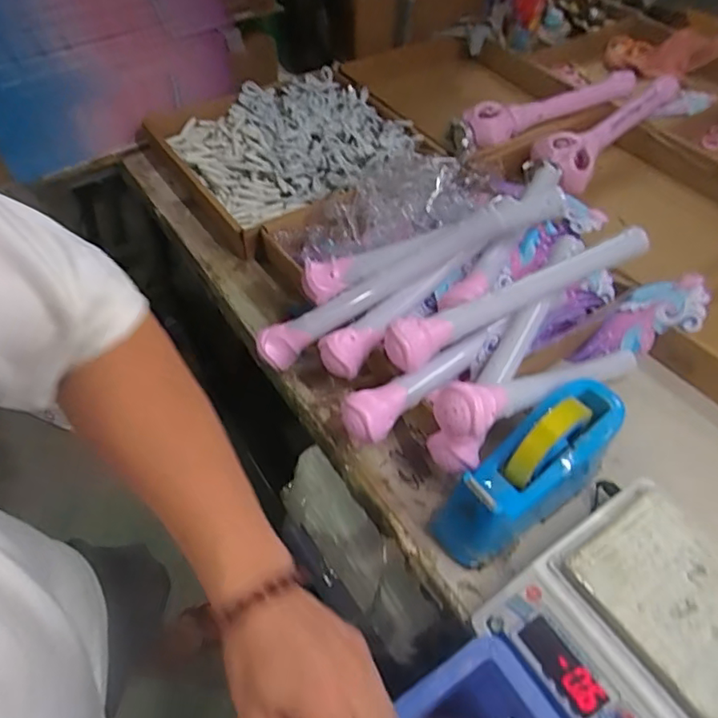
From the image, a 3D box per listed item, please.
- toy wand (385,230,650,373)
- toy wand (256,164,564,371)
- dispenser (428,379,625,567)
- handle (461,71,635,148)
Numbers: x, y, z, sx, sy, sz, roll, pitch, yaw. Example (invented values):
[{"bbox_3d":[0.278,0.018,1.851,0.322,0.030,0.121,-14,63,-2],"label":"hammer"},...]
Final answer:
[{"bbox_3d":[0.169,-0.074,0.583,0.312,0.055,0.053,-22,56,-17],"label":"toy wand"},{"bbox_3d":[0.057,-0.100,0.620,0.388,0.043,0.047,-29,56,4],"label":"toy wand"},{"bbox_3d":[0.168,0.106,0.520,0.208,0.122,0.076,-33,60,-24],"label":"dispenser"},{"bbox_3d":[0.337,-0.452,0.965,0.377,0.055,0.075,-26,58,-20],"label":"handle"}]

